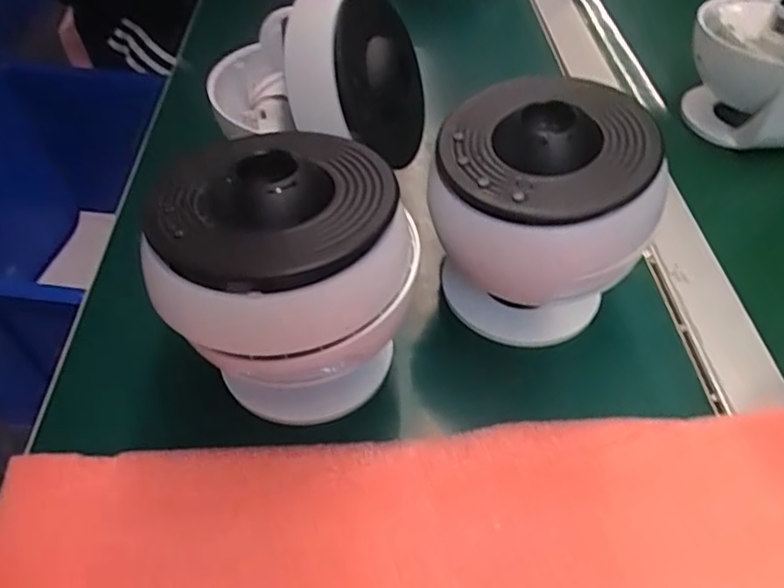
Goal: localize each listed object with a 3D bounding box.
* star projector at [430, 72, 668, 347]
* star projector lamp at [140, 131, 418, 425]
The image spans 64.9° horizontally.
[{"bbox_3d":[0.074,-0.034,0.325,0.108,0.120,0.093,10,57,11],"label":"star projector"},{"bbox_3d":[-0.044,-0.008,0.282,0.105,0.108,0.109,-3,56,2],"label":"star projector lamp"}]

